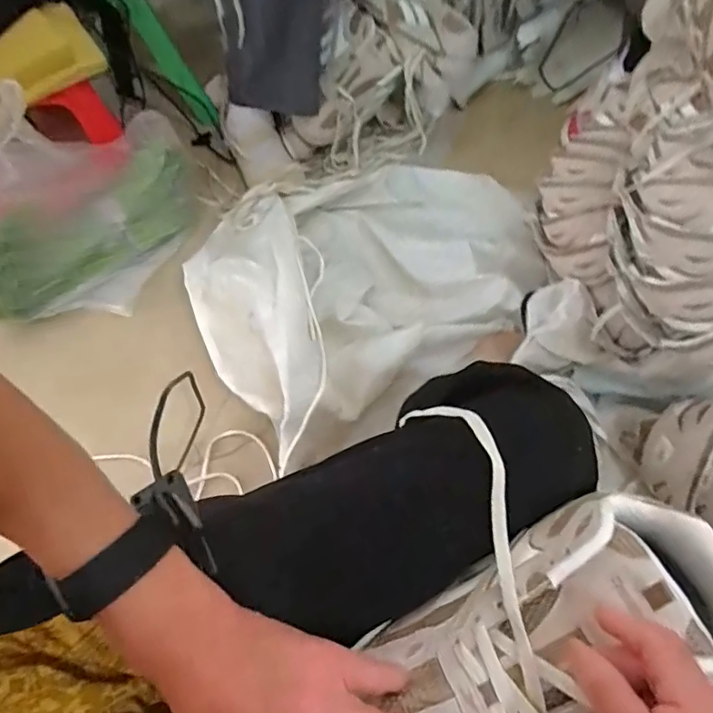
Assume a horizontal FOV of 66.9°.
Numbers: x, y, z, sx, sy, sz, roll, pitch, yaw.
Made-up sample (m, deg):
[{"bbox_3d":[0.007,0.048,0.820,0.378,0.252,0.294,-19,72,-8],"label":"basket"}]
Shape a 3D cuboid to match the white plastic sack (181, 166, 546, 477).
[{"bbox_3d":[0.015,-0.164,0.811,0.548,0.109,0.423,-31,65,-14],"label":"white plastic sack"}]

